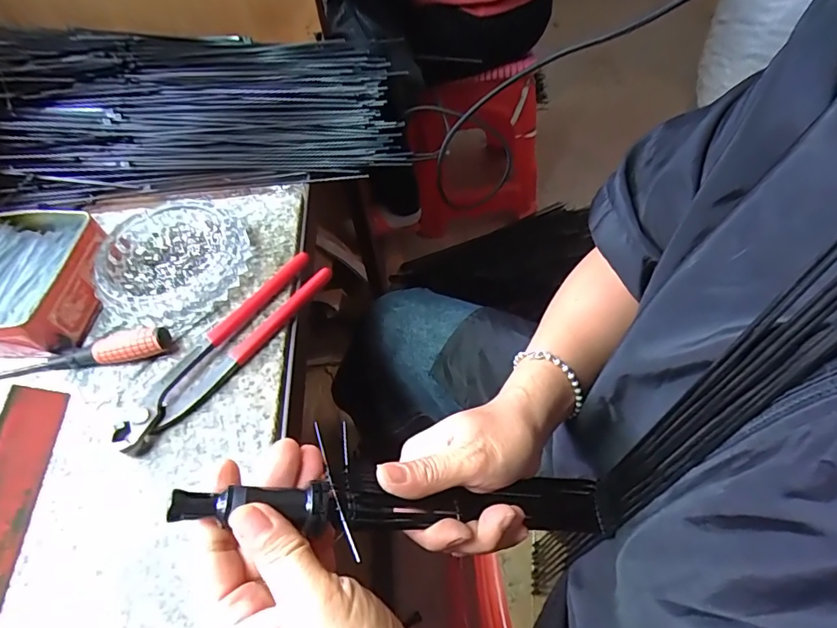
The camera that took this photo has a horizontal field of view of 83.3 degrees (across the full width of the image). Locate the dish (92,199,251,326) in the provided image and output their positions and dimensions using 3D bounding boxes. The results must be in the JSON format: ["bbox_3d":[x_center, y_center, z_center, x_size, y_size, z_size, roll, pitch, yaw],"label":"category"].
[{"bbox_3d":[-0.209,-0.045,0.404,0.119,0.031,0.115,-2,55,3],"label":"dish"}]

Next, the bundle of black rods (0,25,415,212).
[{"bbox_3d":[-0.309,-0.240,0.551,0.585,0.060,0.261,-1,55,5],"label":"bundle of black rods"}]

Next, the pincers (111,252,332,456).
[{"bbox_3d":[-0.151,0.020,0.366,0.053,0.017,0.192,33,64,24],"label":"pincers"}]

